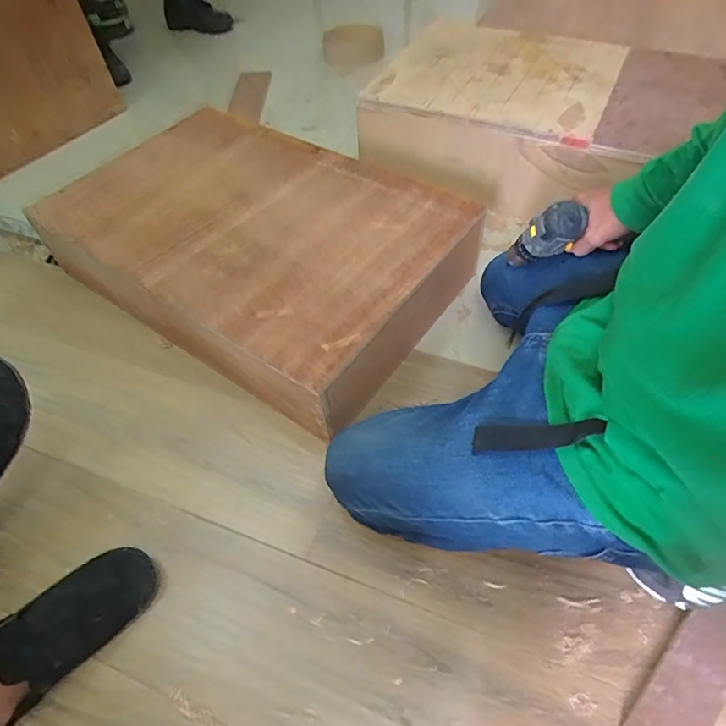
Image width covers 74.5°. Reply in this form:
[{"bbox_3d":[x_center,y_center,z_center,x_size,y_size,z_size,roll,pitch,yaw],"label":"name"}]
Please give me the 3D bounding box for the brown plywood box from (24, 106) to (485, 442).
[{"bbox_3d":[-0.198,-0.241,0.948,0.723,0.184,0.497,30,61,22],"label":"brown plywood box"}]

